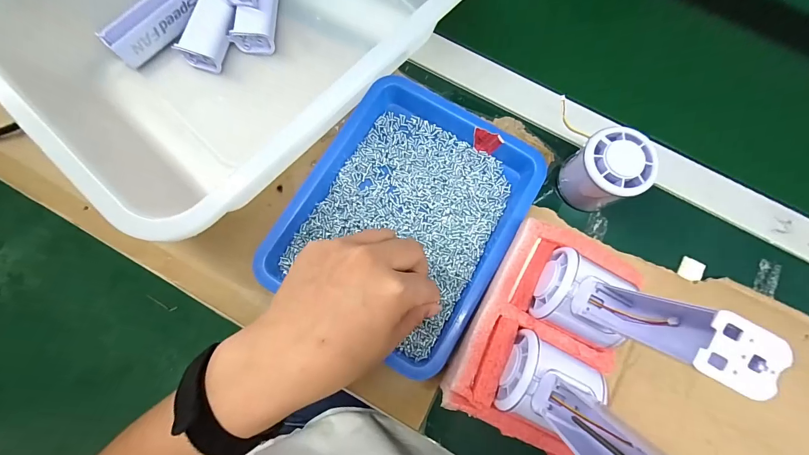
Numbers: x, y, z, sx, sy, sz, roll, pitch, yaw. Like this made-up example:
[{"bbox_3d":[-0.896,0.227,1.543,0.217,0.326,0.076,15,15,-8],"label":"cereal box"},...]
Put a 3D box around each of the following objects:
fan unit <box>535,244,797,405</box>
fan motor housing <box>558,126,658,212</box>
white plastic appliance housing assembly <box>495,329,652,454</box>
[{"bbox_3d":[0.129,0.041,0.196,0.059,0.124,0.060,36,80,6],"label":"fan unit"},{"bbox_3d":[0.170,-0.047,0.295,0.054,0.058,0.054,0,79,-1],"label":"fan motor housing"},{"bbox_3d":[0.098,0.098,0.182,0.055,0.121,0.057,27,79,4],"label":"white plastic appliance housing assembly"}]

